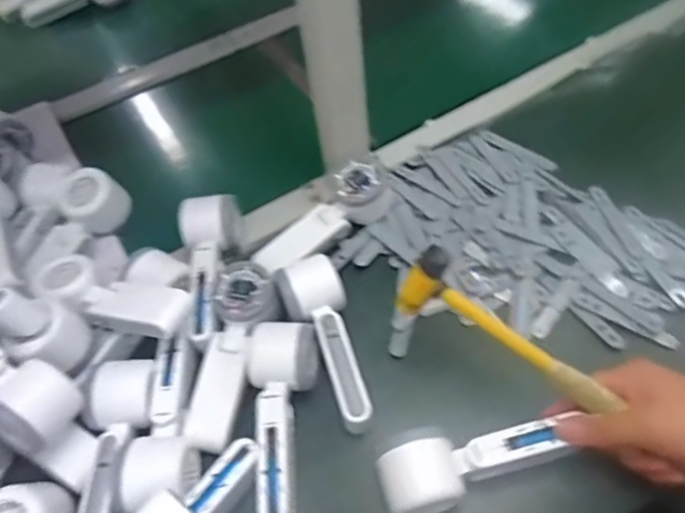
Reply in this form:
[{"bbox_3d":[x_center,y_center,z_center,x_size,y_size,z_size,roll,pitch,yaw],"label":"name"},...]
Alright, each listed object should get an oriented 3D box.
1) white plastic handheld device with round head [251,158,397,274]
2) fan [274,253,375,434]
[{"bbox_3d":[-0.018,-0.044,0.580,0.167,0.044,0.053,-35,58,-19],"label":"white plastic handheld device with round head"},{"bbox_3d":[-0.005,0.072,0.505,0.055,0.051,0.157,-24,55,-12],"label":"fan"}]

